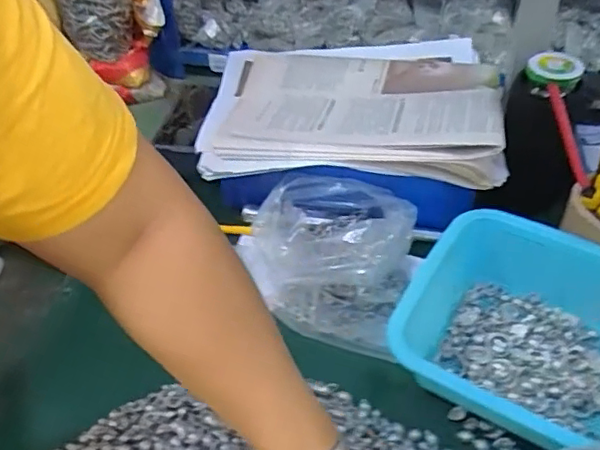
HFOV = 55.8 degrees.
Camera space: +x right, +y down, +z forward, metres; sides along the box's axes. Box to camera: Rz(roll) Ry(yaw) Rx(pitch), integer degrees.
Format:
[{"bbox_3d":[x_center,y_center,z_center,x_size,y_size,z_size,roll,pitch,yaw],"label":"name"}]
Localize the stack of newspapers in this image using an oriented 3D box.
[{"bbox_3d":[0.050,-0.138,0.618,0.314,0.050,0.245,2,44,6],"label":"stack of newspapers"}]

